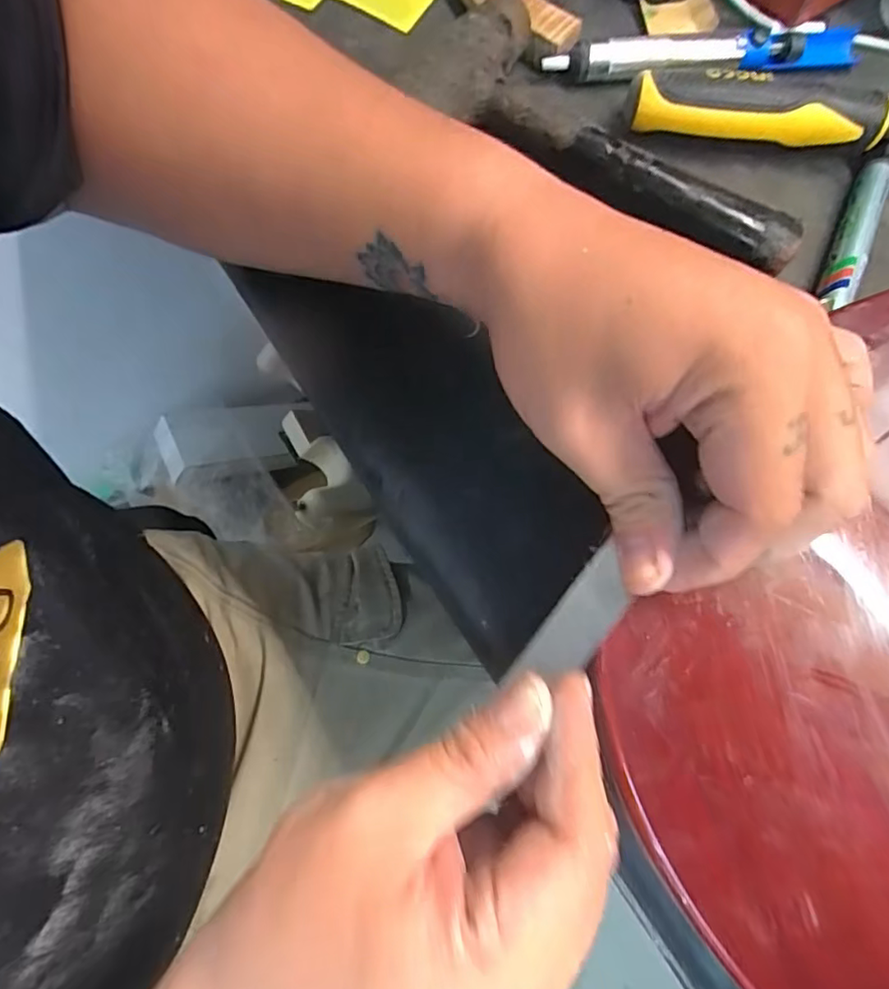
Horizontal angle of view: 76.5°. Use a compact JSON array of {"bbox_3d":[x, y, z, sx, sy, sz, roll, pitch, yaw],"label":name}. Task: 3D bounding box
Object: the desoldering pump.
[{"bbox_3d":[0.148,-0.243,0.310,0.185,0.017,0.023,-11,75,-5],"label":"desoldering pump"}]

